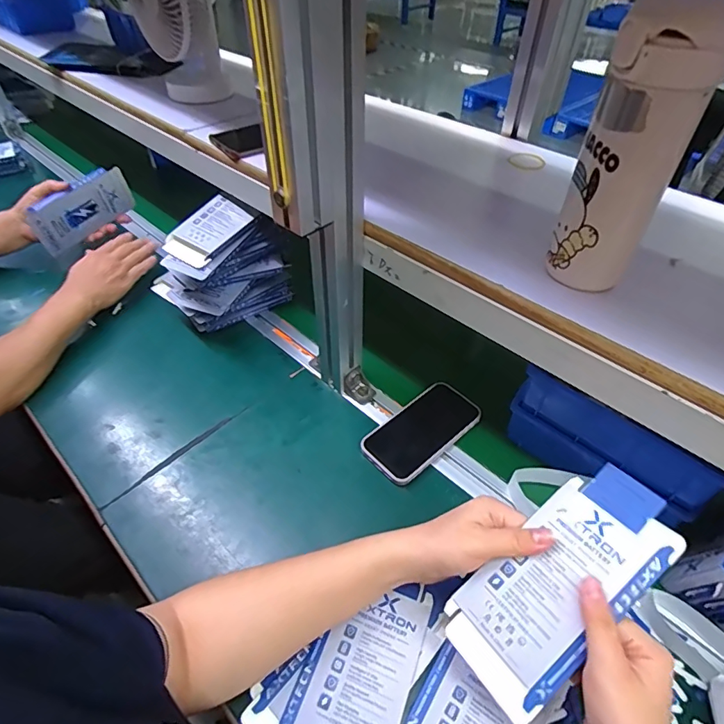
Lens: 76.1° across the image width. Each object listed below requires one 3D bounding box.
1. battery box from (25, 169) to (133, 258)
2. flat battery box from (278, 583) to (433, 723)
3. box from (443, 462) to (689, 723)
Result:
[{"bbox_3d":[-0.478,-0.262,0.797,0.033,0.080,0.175,30,66,25],"label":"battery box"},{"bbox_3d":[-0.004,0.266,0.388,0.087,0.010,0.161,18,48,16],"label":"flat battery box"},{"bbox_3d":[0.152,0.164,0.352,0.187,0.007,0.087,-42,48,-7],"label":"box"}]

